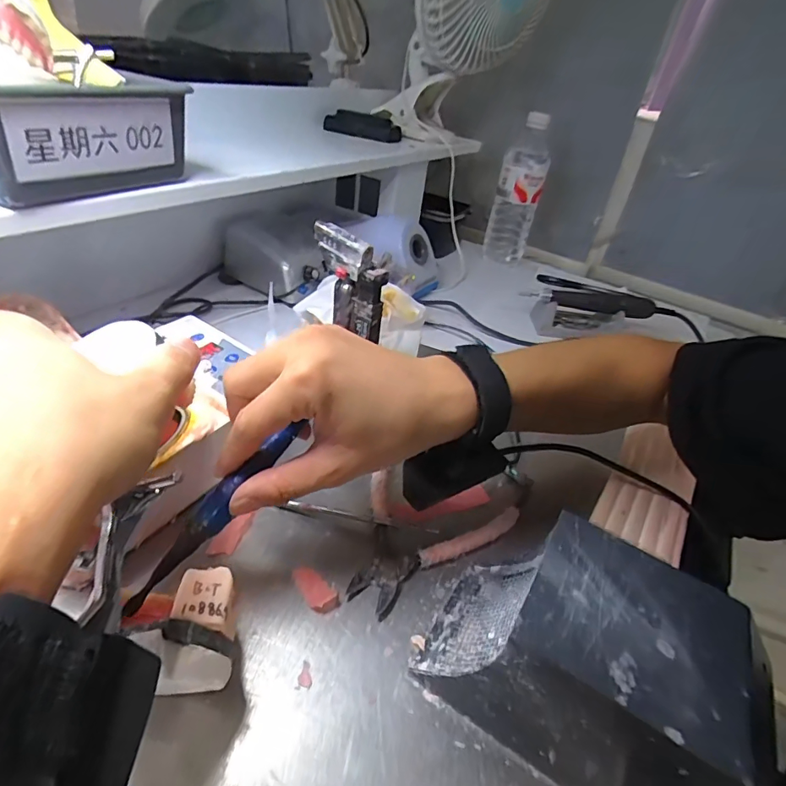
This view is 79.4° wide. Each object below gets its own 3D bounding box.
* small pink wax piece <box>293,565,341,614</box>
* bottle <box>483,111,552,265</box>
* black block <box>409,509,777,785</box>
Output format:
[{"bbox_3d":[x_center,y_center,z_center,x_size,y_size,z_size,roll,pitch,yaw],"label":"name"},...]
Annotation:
[{"bbox_3d":[-0.047,0.116,0.285,0.016,0.005,0.033,-24,47,-36],"label":"small pink wax piece"},{"bbox_3d":[0.199,-0.315,0.755,0.070,0.205,0.059,13,37,7],"label":"bottle"},{"bbox_3d":[0.094,0.129,0.232,0.145,0.085,0.091,27,40,24],"label":"black block"}]

